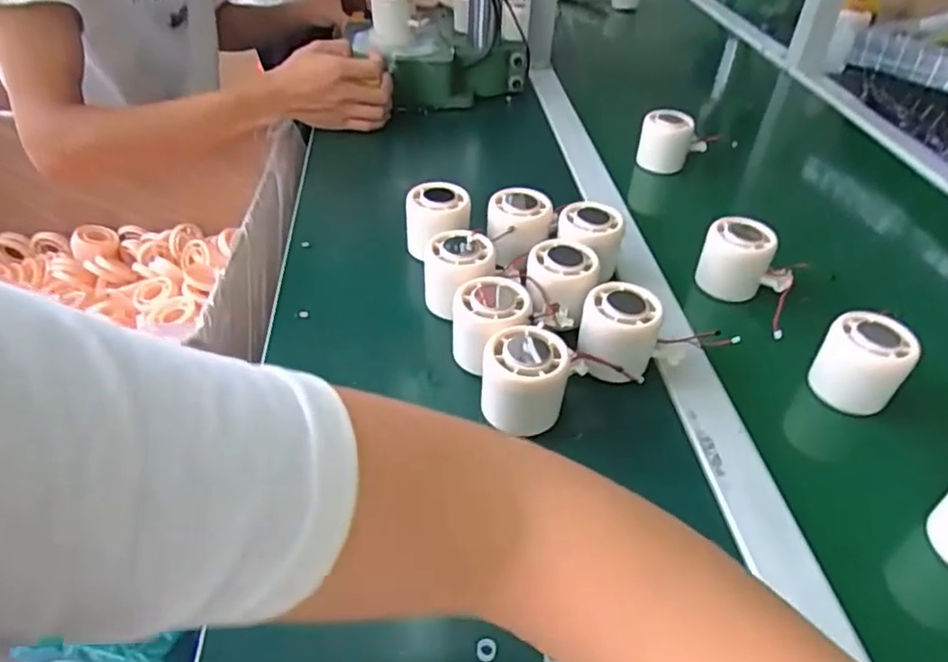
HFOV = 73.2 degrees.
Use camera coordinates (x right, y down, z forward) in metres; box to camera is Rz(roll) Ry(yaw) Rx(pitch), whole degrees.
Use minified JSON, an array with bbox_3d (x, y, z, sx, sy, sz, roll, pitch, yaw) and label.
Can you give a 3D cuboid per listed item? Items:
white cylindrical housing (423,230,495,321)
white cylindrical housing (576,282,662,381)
[{"bbox_3d":[-0.012,-0.045,0.508,0.054,0.048,0.061,2,41,-1],"label":"white cylindrical housing"},{"bbox_3d":[0.105,0.001,0.465,0.054,0.052,0.051,2,41,-1],"label":"white cylindrical housing"}]

